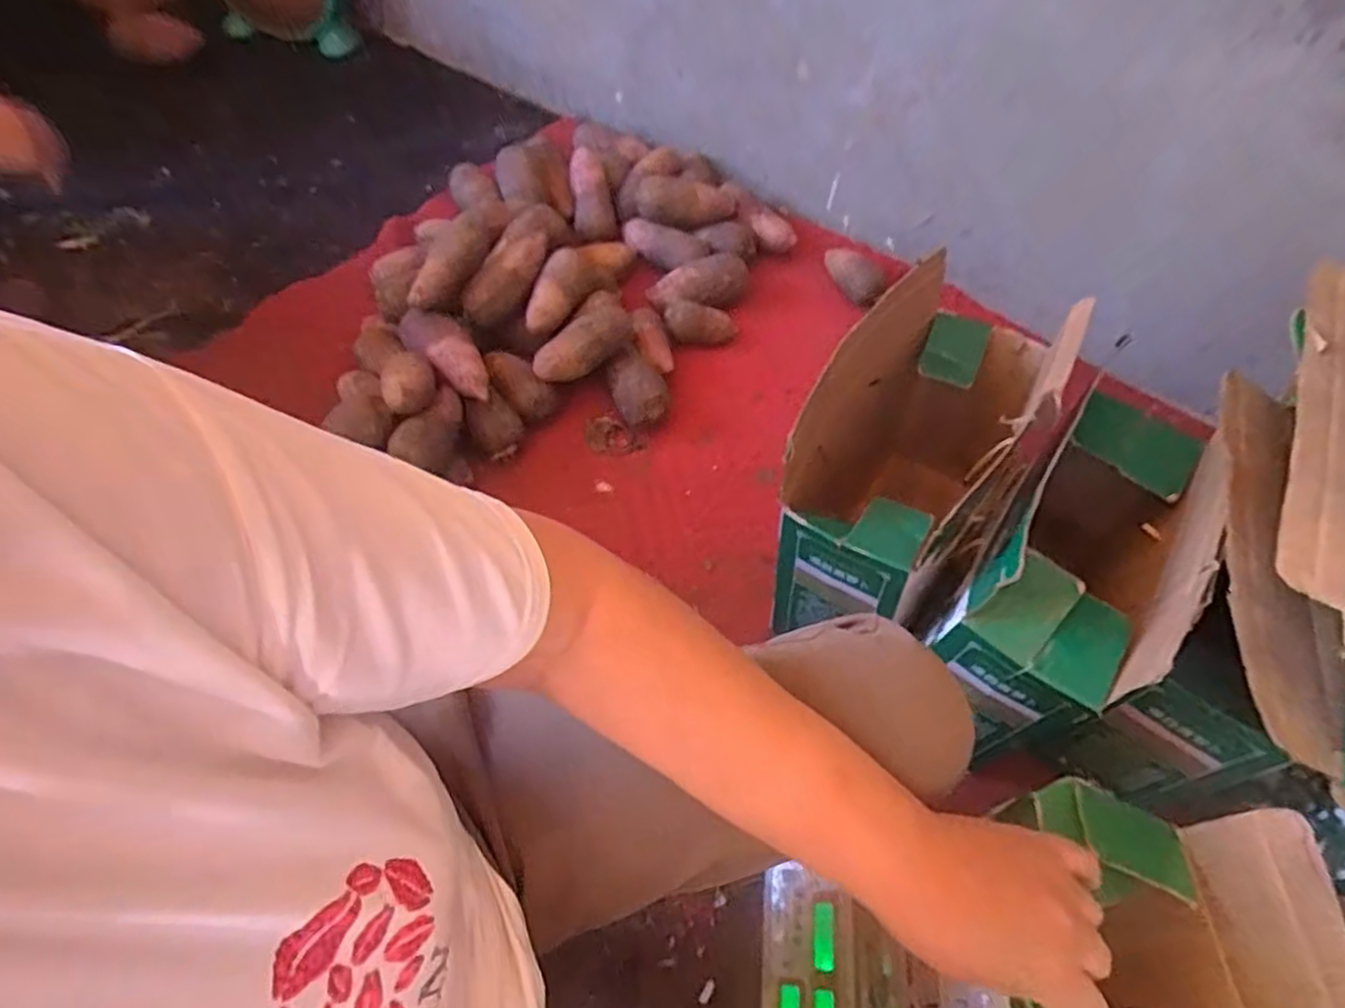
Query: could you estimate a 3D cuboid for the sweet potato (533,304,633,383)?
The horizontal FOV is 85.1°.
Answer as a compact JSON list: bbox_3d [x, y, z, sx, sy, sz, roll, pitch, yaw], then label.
[{"bbox_3d":[-0.123,-0.222,1.037,0.077,0.073,0.146,31,60,14],"label":"sweet potato"}]

